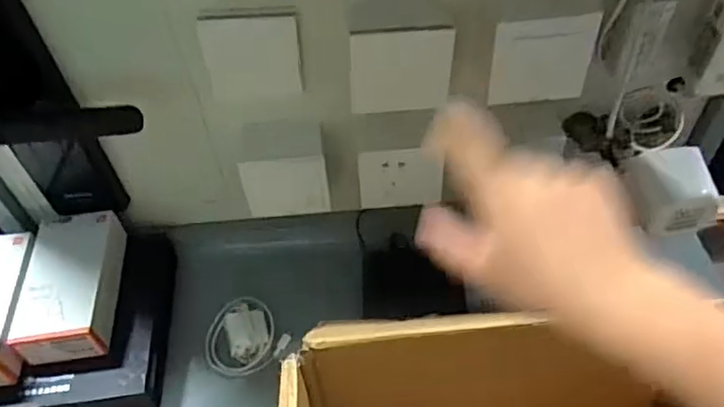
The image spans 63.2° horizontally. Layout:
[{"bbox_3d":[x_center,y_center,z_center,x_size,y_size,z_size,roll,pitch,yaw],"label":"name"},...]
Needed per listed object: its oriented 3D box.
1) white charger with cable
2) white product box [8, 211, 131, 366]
[{"bbox_3d":[-0.130,0.145,0.641,0.079,0.024,0.094,-32,54,-21],"label":"white charger with cable"},{"bbox_3d":[-0.308,0.088,0.631,0.083,0.052,0.159,-7,49,-1],"label":"white product box"}]

